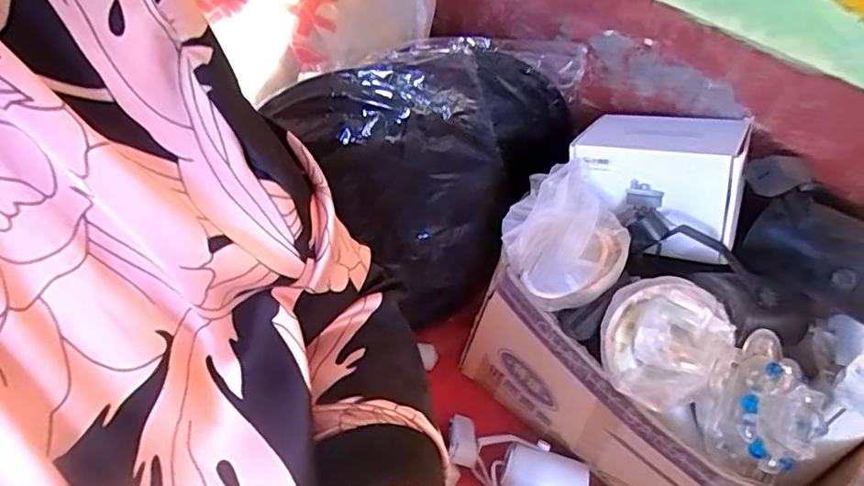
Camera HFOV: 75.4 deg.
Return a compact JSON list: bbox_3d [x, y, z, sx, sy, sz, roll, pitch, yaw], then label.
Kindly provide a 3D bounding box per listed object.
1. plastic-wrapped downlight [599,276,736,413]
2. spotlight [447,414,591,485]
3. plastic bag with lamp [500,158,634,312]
[{"bbox_3d":[0.247,0.103,0.599,0.108,0.082,0.114,3,49,-4],"label":"plastic-wrapped downlight"},{"bbox_3d":[0.117,0.306,0.772,0.199,0.066,0.078,16,50,7],"label":"spotlight"},{"bbox_3d":[0.158,-0.014,0.660,0.149,0.125,0.144,27,52,16],"label":"plastic bag with lamp"}]

